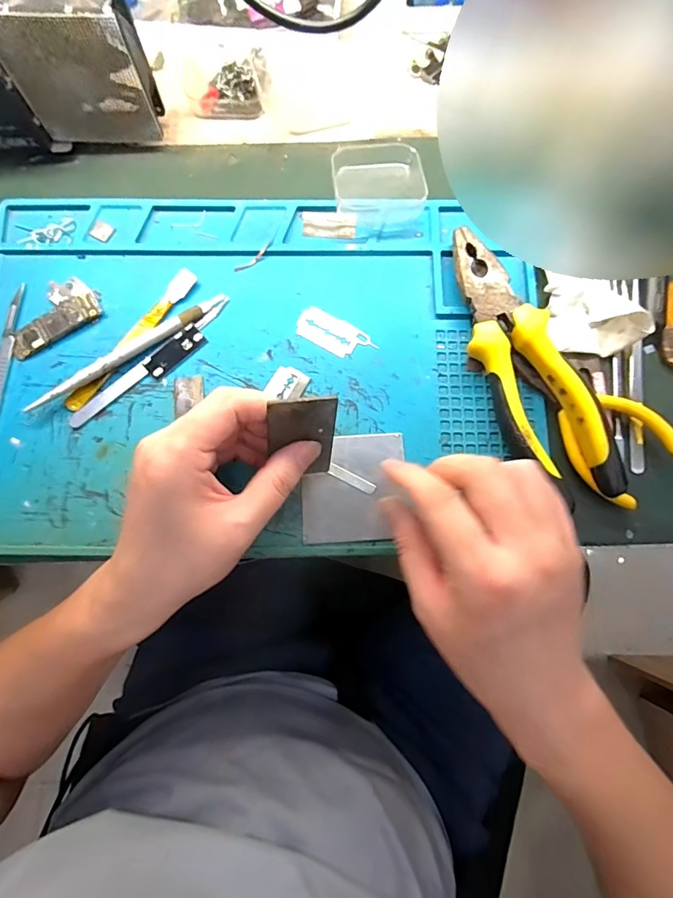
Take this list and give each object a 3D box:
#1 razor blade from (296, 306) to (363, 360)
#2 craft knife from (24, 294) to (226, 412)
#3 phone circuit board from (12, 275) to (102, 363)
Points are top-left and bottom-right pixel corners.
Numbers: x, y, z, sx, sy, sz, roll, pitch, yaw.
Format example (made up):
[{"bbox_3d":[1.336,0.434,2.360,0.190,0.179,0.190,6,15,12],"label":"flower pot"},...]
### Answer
[{"bbox_3d":[-0.006,-0.080,0.301,0.042,0.004,0.023,28,81,5],"label":"razor blade"},{"bbox_3d":[-0.136,-0.064,0.293,0.140,0.009,0.010,-34,81,-6],"label":"craft knife"},{"bbox_3d":[-0.193,-0.091,0.298,0.063,0.007,0.037,-34,81,-6],"label":"phone circuit board"}]

